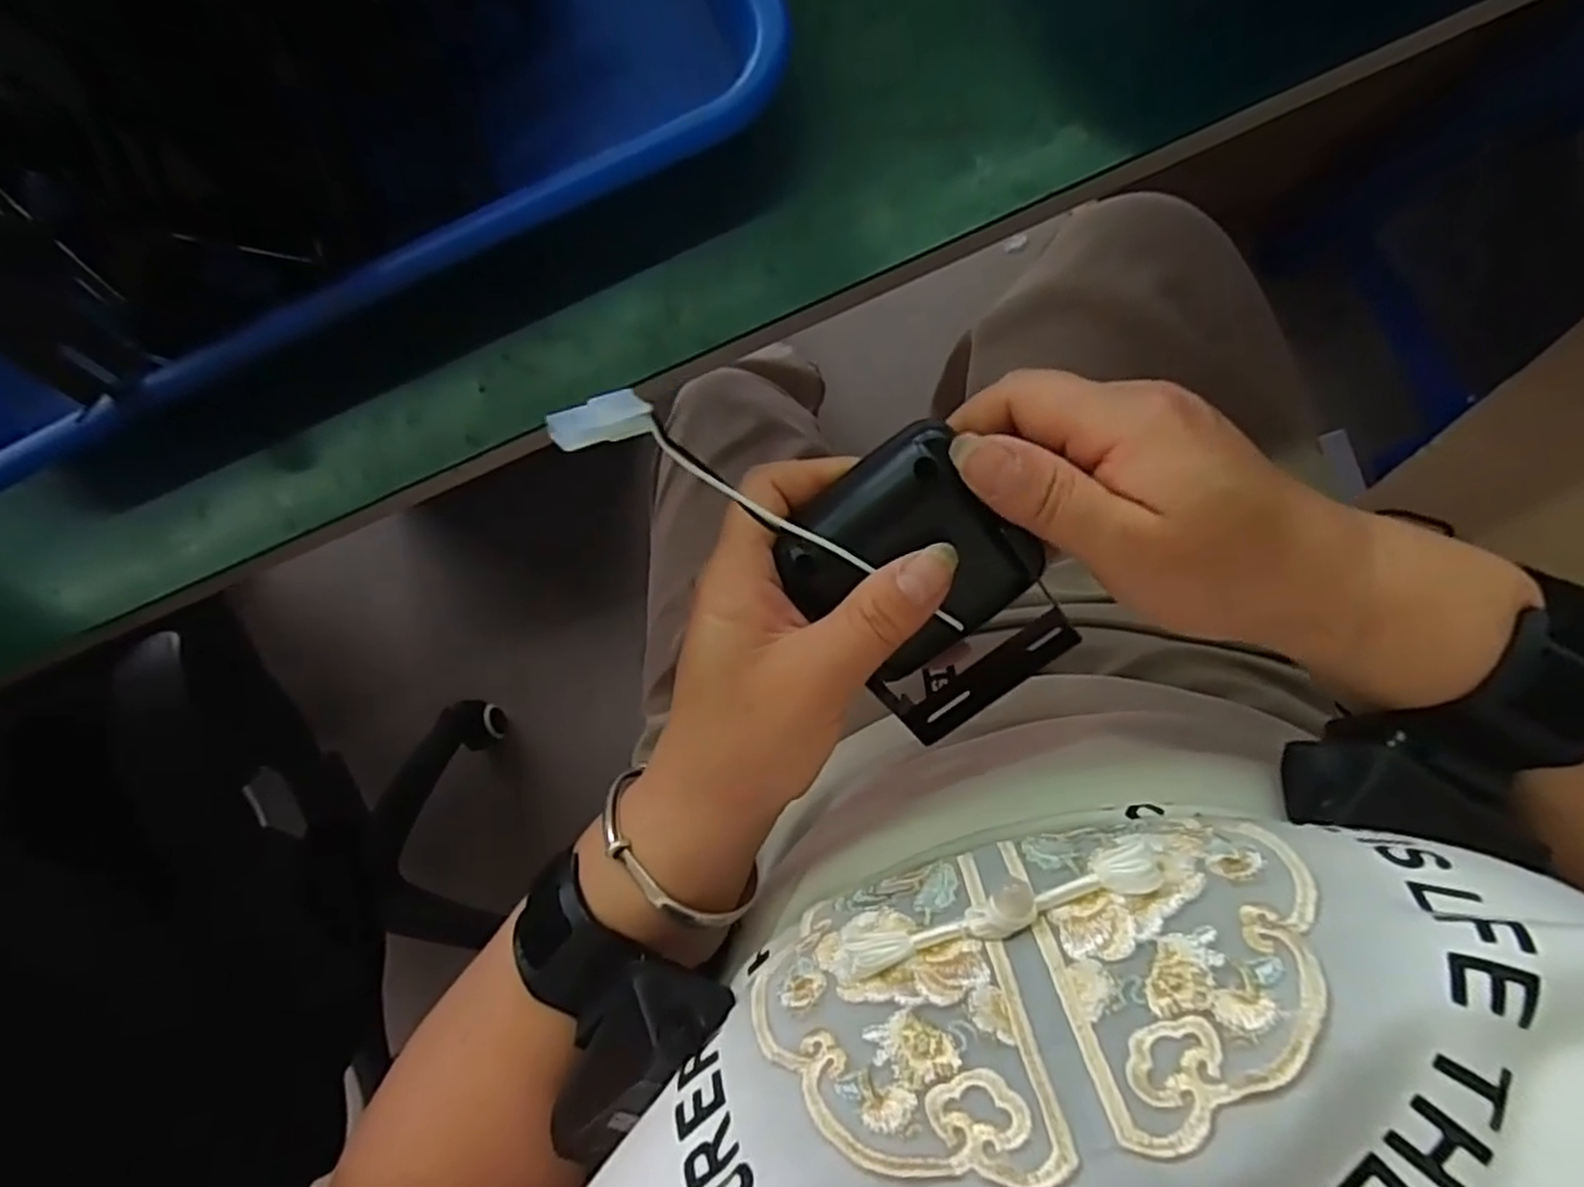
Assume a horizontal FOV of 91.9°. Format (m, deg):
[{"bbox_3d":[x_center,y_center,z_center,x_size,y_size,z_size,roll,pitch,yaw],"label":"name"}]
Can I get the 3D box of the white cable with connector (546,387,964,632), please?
[{"bbox_3d":[-0.004,-0.021,0.218,0.132,0.017,0.021,27,92,-26],"label":"white cable with connector"}]

